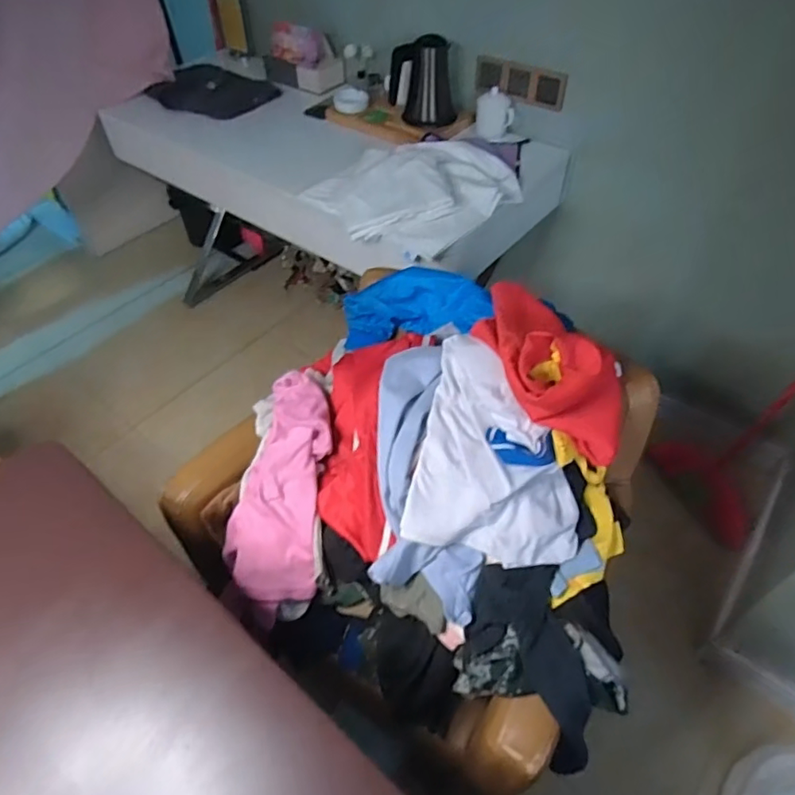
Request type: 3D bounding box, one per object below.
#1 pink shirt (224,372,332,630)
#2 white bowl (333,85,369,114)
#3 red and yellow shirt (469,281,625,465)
[{"bbox_3d":[-0.189,0.148,0.949,0.163,0.076,0.385,6,78,6],"label":"pink shirt"},{"bbox_3d":[-0.135,-0.861,1.623,0.095,0.057,0.095,0,48,0],"label":"white bowl"},{"bbox_3d":[0.228,-0.062,0.850,0.175,0.110,0.332,-23,67,-19],"label":"red and yellow shirt"}]

